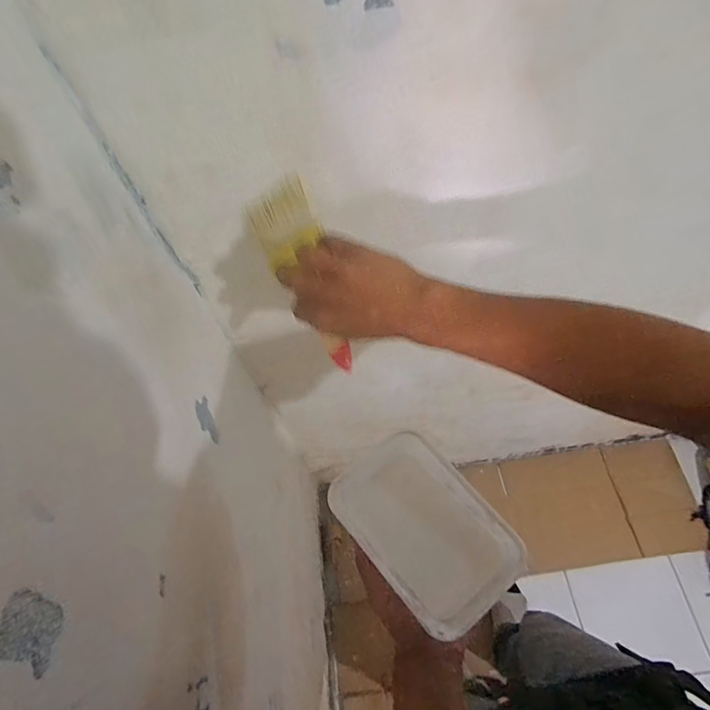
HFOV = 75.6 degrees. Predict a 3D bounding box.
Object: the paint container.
[{"bbox_3d":[0.066,0.165,0.442,0.115,0.047,0.172,-38,65,-16],"label":"paint container"}]

